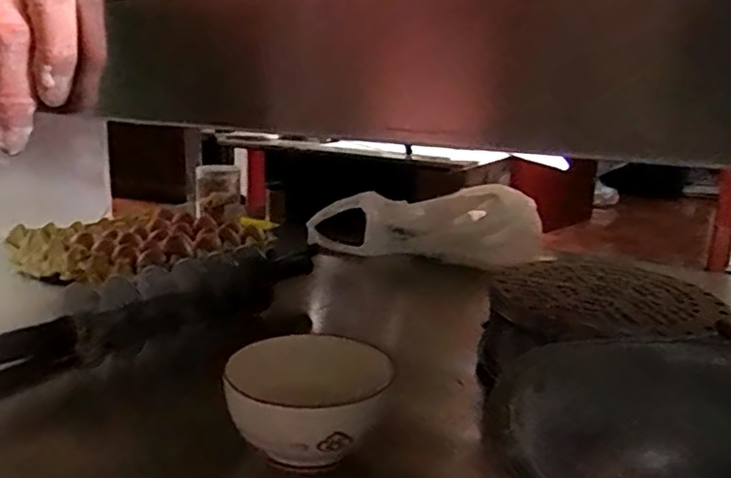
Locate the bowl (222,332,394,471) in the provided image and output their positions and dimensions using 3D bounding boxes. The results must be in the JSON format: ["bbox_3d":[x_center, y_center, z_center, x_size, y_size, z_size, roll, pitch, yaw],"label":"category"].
[{"bbox_3d":[-0.045,0.129,0.527,0.120,0.066,0.113,2,15,0],"label":"bowl"}]

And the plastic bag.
[{"bbox_3d":[0.108,-0.035,1.151,0.415,0.120,0.107,9,17,24],"label":"plastic bag"}]

